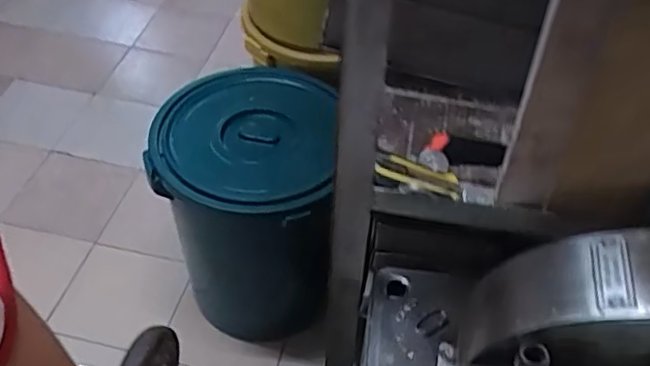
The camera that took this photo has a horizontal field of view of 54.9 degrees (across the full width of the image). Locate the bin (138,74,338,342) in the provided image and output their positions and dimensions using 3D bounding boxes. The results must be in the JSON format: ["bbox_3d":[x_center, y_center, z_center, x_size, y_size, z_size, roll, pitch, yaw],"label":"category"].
[{"bbox_3d":[-0.166,0.094,1.487,0.411,0.566,0.449,3,47,-1],"label":"bin"}]

